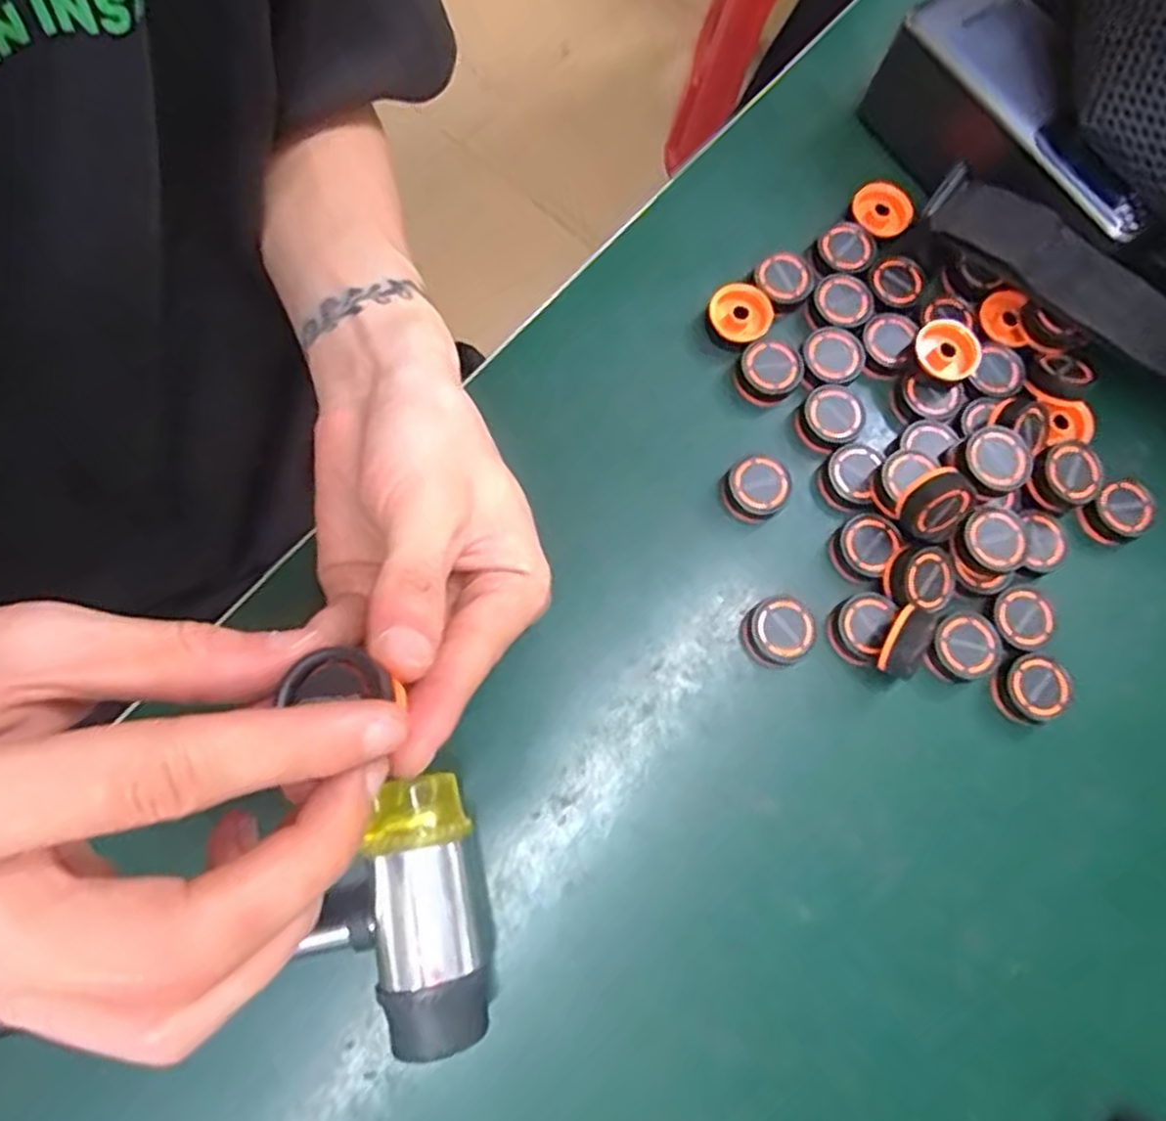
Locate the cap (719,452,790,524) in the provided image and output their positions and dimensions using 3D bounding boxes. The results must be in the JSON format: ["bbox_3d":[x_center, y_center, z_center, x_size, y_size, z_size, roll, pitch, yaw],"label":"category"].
[{"bbox_3d":[0.068,-0.028,0.296,0.025,0.013,0.024,0,74,-2],"label":"cap"}]

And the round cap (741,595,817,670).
[{"bbox_3d":[0.073,0.027,0.280,0.027,0.007,0.024,-34,78,-10],"label":"round cap"}]

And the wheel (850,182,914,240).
[{"bbox_3d":[0.130,-0.152,0.326,0.024,0.006,0.025,0,74,-2],"label":"wheel"}]

